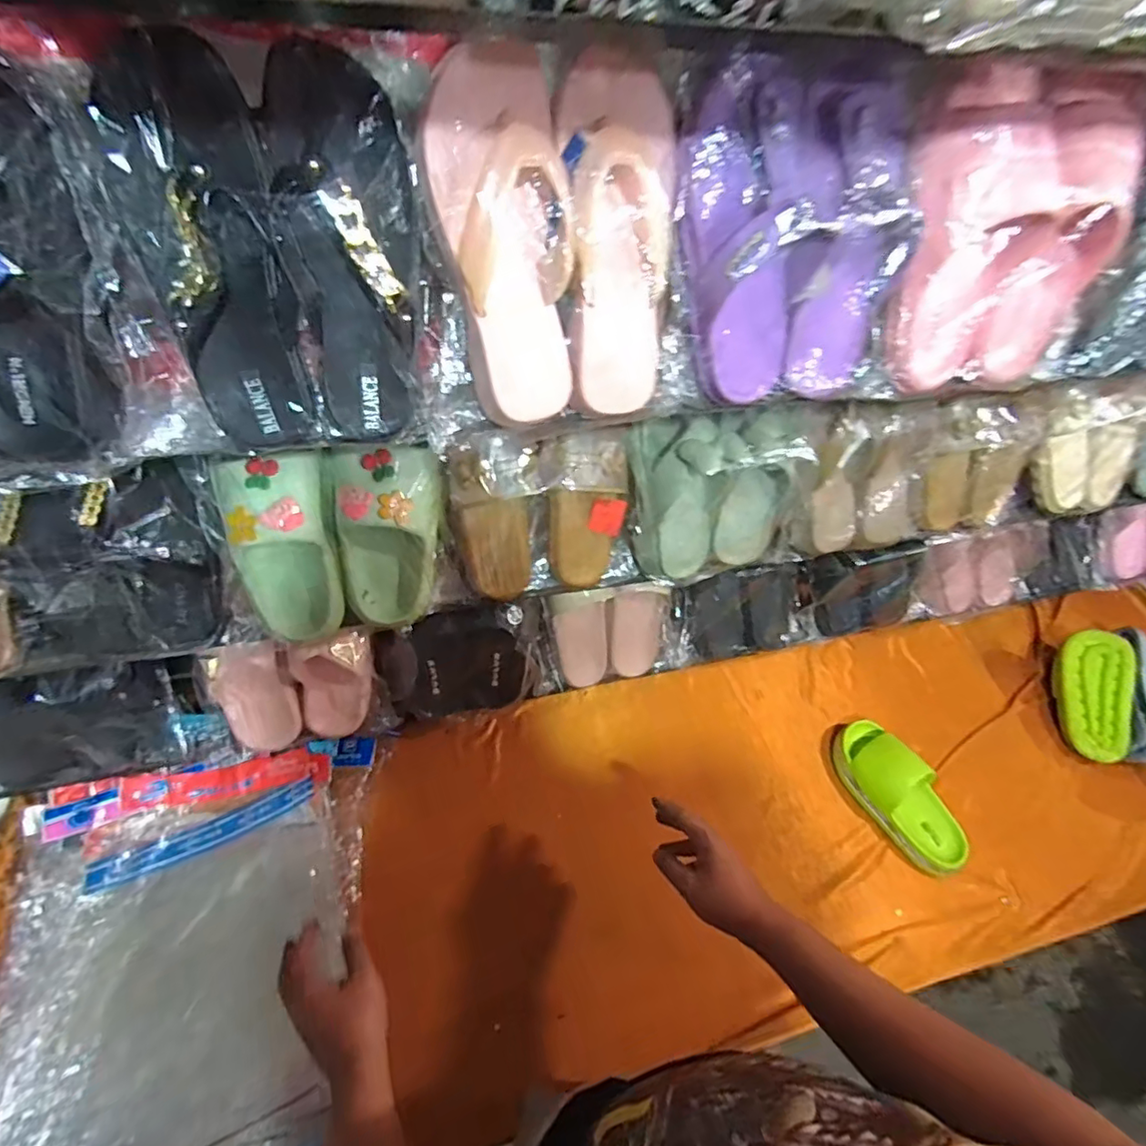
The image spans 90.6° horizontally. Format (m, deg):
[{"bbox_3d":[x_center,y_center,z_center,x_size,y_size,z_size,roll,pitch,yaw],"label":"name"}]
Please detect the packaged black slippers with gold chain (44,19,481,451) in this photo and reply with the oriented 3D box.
[{"bbox_3d":[-0.189,-0.215,0.400,0.194,0.258,0.069,-14,37,-5],"label":"packaged black slippers with gold chain"}]

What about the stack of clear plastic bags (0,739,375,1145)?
[{"bbox_3d":[-0.459,0.471,0.656,0.387,0.076,0.484,-6,53,-11],"label":"stack of clear plastic bags"}]

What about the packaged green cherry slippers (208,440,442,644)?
[{"bbox_3d":[-0.226,-0.024,0.564,0.196,0.202,0.075,-7,29,-12],"label":"packaged green cherry slippers"}]

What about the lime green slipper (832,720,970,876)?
[{"bbox_3d":[0.513,0.338,0.881,0.117,0.056,0.228,-23,58,-22],"label":"lime green slipper"}]

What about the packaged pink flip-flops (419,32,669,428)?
[{"bbox_3d":[-0.001,-0.239,0.423,0.182,0.238,0.044,-17,27,-12],"label":"packaged pink flip-flops"}]

